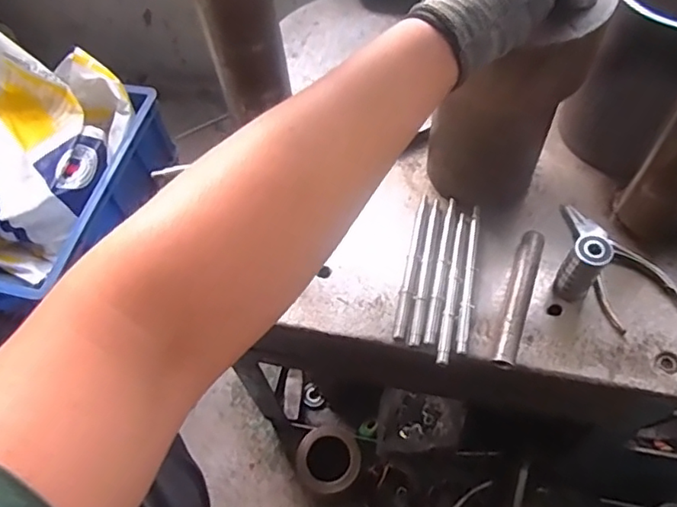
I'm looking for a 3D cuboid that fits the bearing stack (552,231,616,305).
[{"bbox_3d":[0.219,0.014,0.516,0.032,0.073,0.031,31,66,21],"label":"bearing stack"}]

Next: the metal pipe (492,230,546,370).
[{"bbox_3d":[0.171,0.039,0.536,0.021,0.014,0.146,17,62,14],"label":"metal pipe"}]

